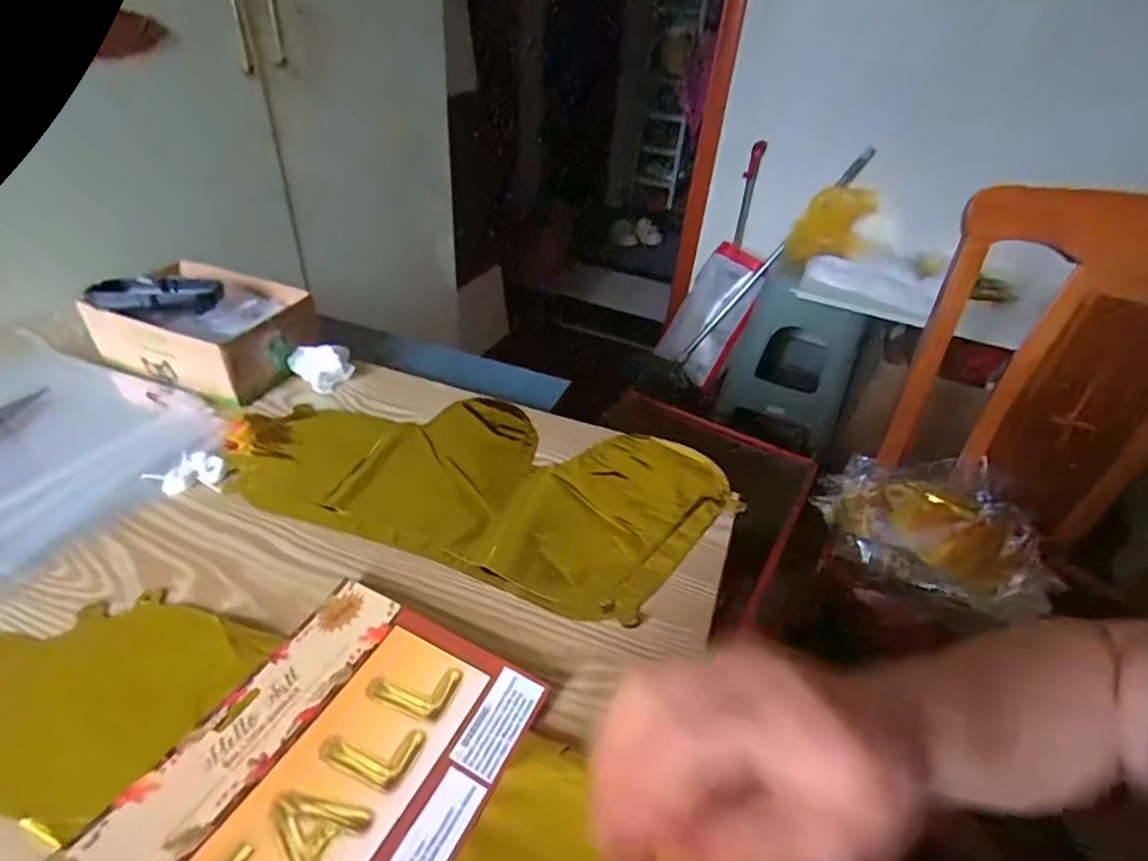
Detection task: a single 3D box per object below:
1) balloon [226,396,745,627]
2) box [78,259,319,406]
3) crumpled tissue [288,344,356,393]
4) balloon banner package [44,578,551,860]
[{"bbox_3d":[-0.089,0.033,0.501,0.411,0.009,0.198,15,38,14],"label":"balloon"},{"bbox_3d":[-0.375,-0.108,0.595,0.192,0.077,0.134,15,38,14],"label":"box"},{"bbox_3d":[-0.258,-0.071,0.603,0.045,0.033,0.057,25,42,25],"label":"crumpled tissue"},{"bbox_3d":[-0.129,0.178,0.307,0.160,0.011,0.186,20,40,20],"label":"balloon banner package"}]

